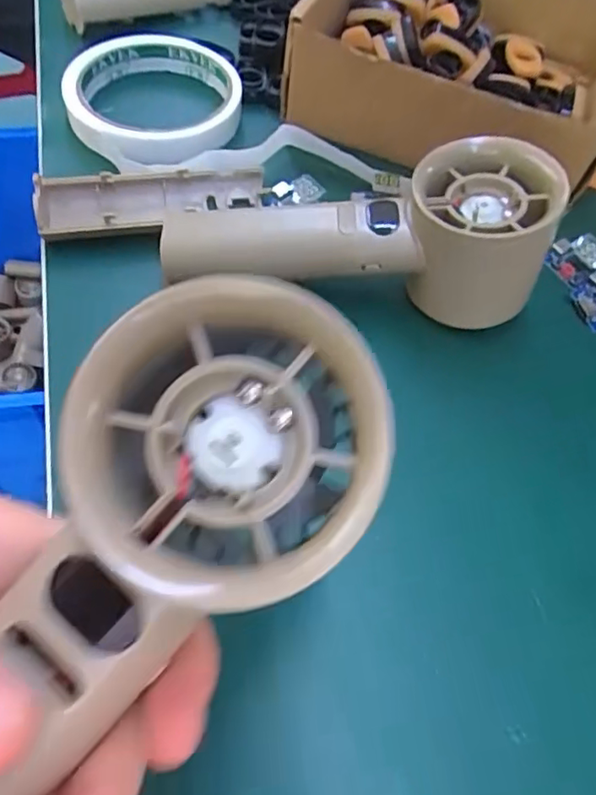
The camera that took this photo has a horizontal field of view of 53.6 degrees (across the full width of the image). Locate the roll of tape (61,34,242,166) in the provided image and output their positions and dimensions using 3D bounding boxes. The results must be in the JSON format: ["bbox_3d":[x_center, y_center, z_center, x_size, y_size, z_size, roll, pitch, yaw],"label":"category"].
[{"bbox_3d":[-0.075,-0.156,0.311,0.085,0.025,0.104,13,58,1],"label":"roll of tape"}]

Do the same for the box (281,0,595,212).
[{"bbox_3d":[0.095,-0.191,0.328,0.167,0.056,0.168,21,59,7],"label":"box"}]

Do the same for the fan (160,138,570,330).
[{"bbox_3d":[0.021,-0.063,0.243,0.151,0.064,0.054,-1,59,-7],"label":"fan"}]

